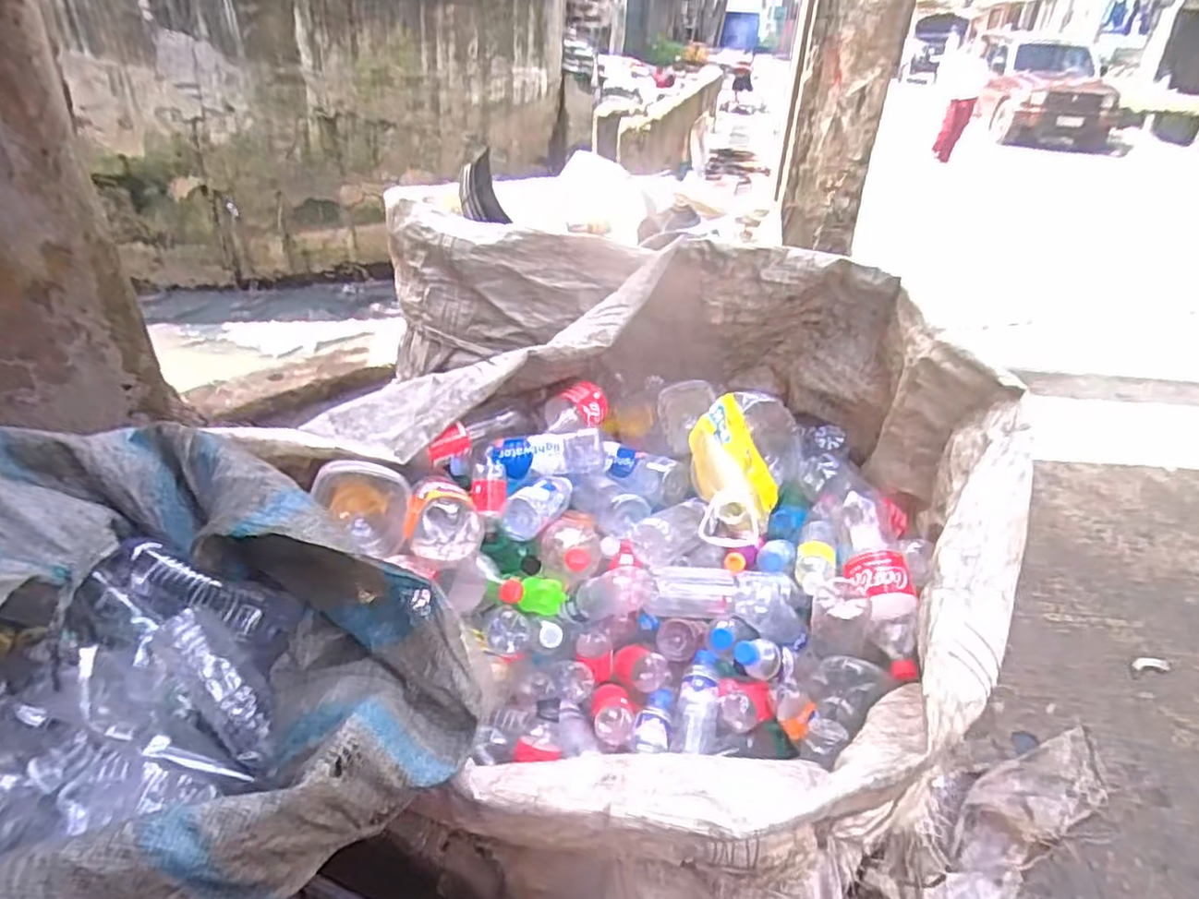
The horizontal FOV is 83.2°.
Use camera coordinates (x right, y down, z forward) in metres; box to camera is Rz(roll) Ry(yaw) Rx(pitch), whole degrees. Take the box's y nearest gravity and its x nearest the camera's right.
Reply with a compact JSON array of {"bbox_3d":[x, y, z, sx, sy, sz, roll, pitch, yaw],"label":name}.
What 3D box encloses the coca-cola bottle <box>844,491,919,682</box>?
[{"bbox_3d":[0.433,0.200,1.048,0.086,0.072,0.296,-5,63,-3],"label":"coca-cola bottle"}]

